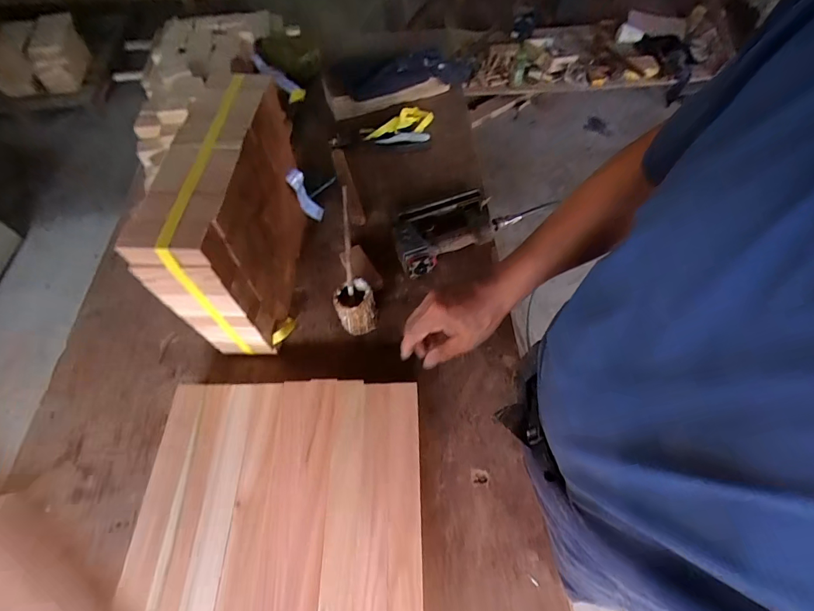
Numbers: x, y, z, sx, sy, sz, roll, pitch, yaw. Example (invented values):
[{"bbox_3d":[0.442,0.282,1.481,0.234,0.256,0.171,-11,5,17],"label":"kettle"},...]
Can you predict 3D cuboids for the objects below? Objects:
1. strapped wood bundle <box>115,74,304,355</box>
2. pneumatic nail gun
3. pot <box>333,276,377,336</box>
[{"bbox_3d":[-0.263,-0.141,0.637,0.105,0.276,0.345,3,59,3],"label":"strapped wood bundle"},{"bbox_3d":[0.069,-0.162,0.794,0.237,0.076,0.153,-28,63,-15],"label":"pneumatic nail gun"},{"bbox_3d":[-0.088,0.009,0.699,0.067,0.098,0.061,-15,61,-6],"label":"pot"}]

